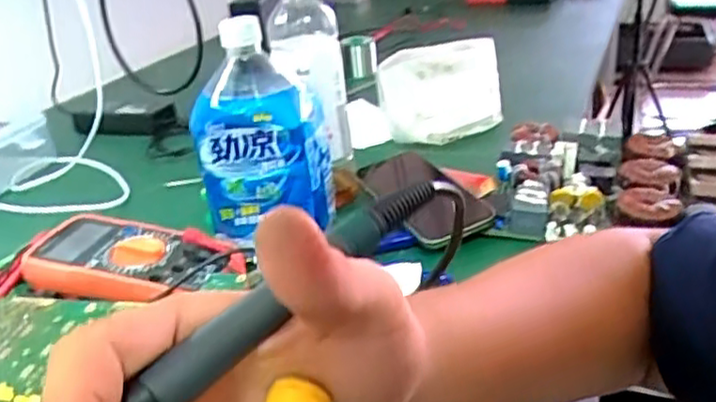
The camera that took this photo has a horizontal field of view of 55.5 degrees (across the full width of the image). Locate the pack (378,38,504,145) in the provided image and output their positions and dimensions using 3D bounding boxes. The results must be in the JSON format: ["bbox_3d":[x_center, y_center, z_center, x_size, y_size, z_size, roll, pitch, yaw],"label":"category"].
[{"bbox_3d":[0.094,-0.121,0.745,0.135,0.097,0.035,-10,26,-5],"label":"pack"}]

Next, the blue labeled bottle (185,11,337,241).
[{"bbox_3d":[-0.076,-0.053,0.545,0.093,0.184,0.080,-1,27,9],"label":"blue labeled bottle"}]

